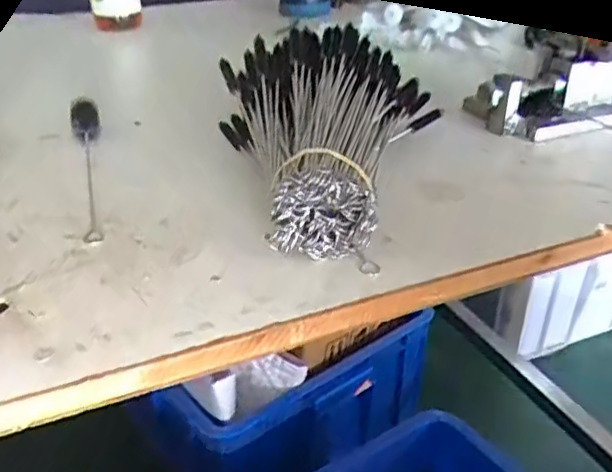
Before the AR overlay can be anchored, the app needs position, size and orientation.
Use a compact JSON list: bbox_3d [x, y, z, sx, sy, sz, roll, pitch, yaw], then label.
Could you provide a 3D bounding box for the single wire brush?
[{"bbox_3d":[-0.138,-0.049,0.380,0.019,0.021,0.180,-10,32,-14],"label":"single wire brush"}]

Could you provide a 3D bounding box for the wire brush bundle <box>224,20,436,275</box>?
[{"bbox_3d":[0.003,-0.066,0.355,0.135,0.065,0.193,4,31,8],"label":"wire brush bundle"}]

